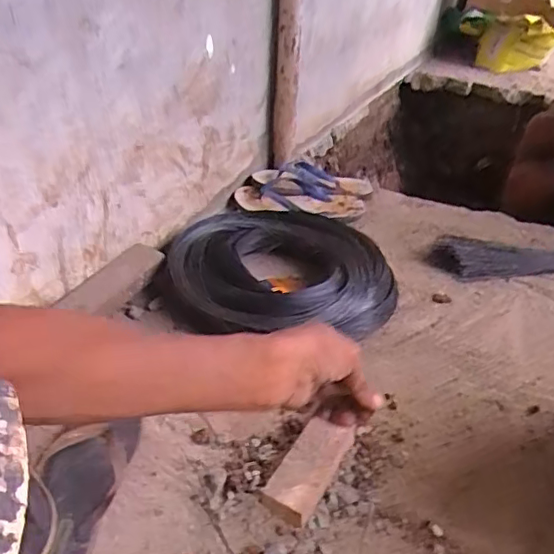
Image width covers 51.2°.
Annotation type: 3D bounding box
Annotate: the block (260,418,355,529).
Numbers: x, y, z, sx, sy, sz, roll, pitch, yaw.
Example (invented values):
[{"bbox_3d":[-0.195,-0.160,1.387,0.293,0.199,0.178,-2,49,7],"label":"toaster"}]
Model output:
[{"bbox_3d":[0.039,0.217,0.670,0.056,0.028,0.137,22,43,25],"label":"block"}]

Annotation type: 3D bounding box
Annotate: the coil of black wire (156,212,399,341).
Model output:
[{"bbox_3d":[0.005,-0.007,0.965,0.380,0.093,0.314,7,36,7],"label":"coil of black wire"}]

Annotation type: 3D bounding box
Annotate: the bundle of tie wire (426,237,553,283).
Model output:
[{"bbox_3d":[0.494,-0.035,1.064,0.419,0.047,0.073,-1,36,-5],"label":"bundle of tie wire"}]

